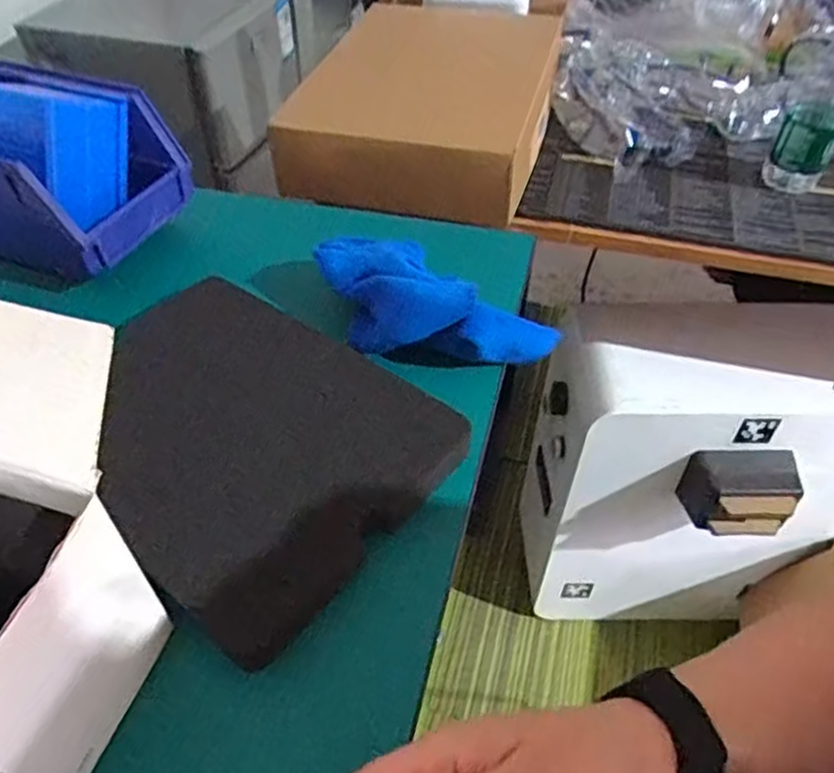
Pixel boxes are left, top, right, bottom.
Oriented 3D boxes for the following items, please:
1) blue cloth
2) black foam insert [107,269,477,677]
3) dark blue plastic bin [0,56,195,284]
[{"bbox_3d":[0.001,-0.066,0.531,0.204,0.056,0.083,21,50,19],"label":"blue cloth"},{"bbox_3d":[-0.117,0.028,0.451,0.241,0.031,0.194,31,54,27],"label":"black foam insert"},{"bbox_3d":[-0.312,-0.181,0.583,0.199,0.116,0.139,18,49,17],"label":"dark blue plastic bin"}]

